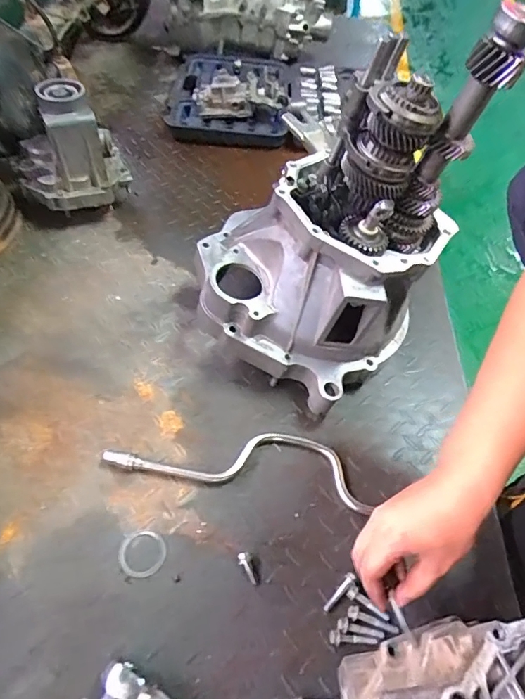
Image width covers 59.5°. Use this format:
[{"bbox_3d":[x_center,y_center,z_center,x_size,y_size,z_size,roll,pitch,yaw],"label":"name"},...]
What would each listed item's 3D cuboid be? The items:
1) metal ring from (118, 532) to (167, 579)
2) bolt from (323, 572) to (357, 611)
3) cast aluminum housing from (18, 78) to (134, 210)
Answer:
[{"bbox_3d":[-0.134,0.228,0.513,0.051,0.004,0.049,2,53,-3],"label":"metal ring"},{"bbox_3d":[0.083,0.262,0.499,0.048,0.011,0.009,-36,63,-27],"label":"bolt"},{"bbox_3d":[-0.335,-0.361,0.783,0.171,0.162,0.160,-18,57,-17],"label":"cast aluminum housing"}]

